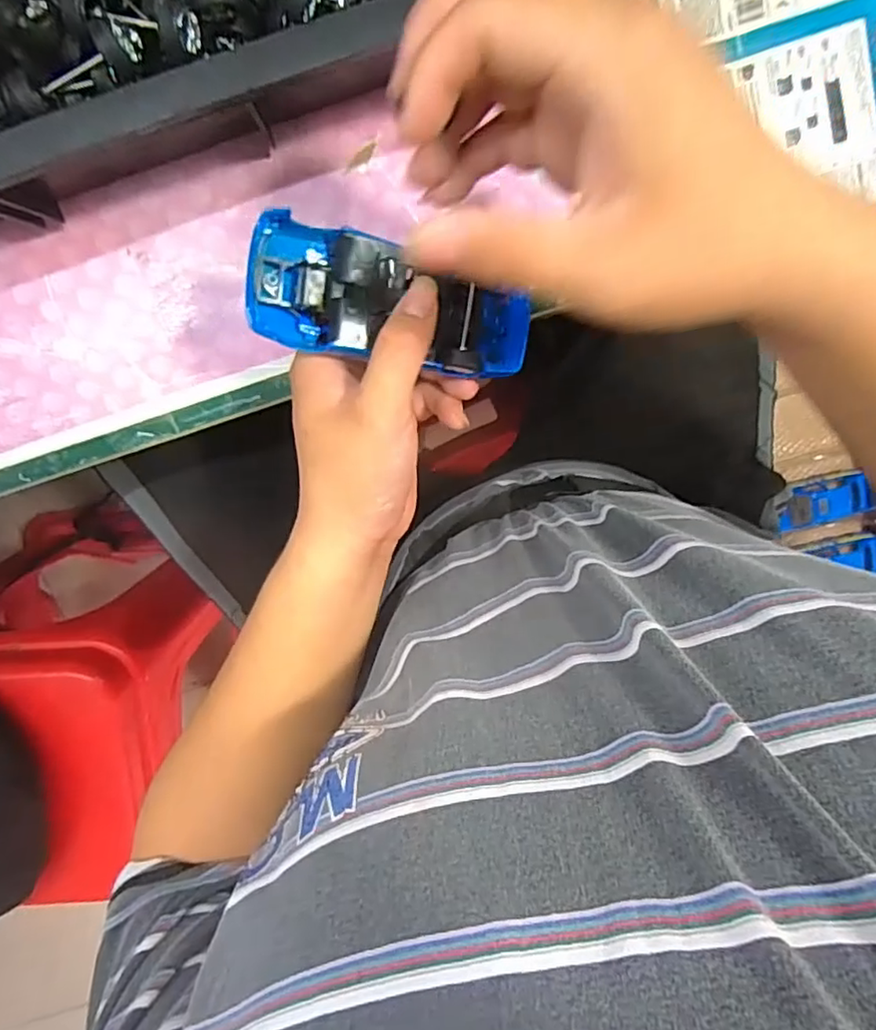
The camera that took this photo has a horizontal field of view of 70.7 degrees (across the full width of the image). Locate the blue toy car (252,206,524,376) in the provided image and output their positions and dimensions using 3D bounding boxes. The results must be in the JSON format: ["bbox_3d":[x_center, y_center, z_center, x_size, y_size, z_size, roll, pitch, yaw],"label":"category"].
[{"bbox_3d":[-0.019,-0.097,0.286,0.130,0.029,0.054,9,99,-19],"label":"blue toy car"}]

